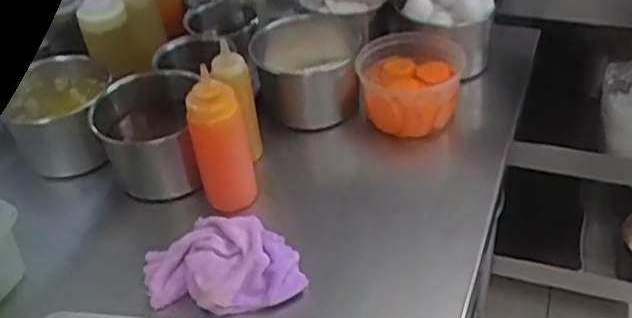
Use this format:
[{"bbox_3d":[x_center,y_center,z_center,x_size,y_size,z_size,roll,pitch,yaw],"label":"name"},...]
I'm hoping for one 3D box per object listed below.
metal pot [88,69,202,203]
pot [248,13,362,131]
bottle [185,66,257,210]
[{"bbox_3d":[-0.211,-0.021,0.862,0.127,0.123,0.109,-5,40,-1],"label":"metal pot"},{"bbox_3d":[-0.014,-0.123,0.944,0.148,0.108,0.132,1,40,6],"label":"pot"},{"bbox_3d":[-0.110,-0.014,0.797,0.047,0.175,0.059,26,49,31],"label":"bottle"}]

